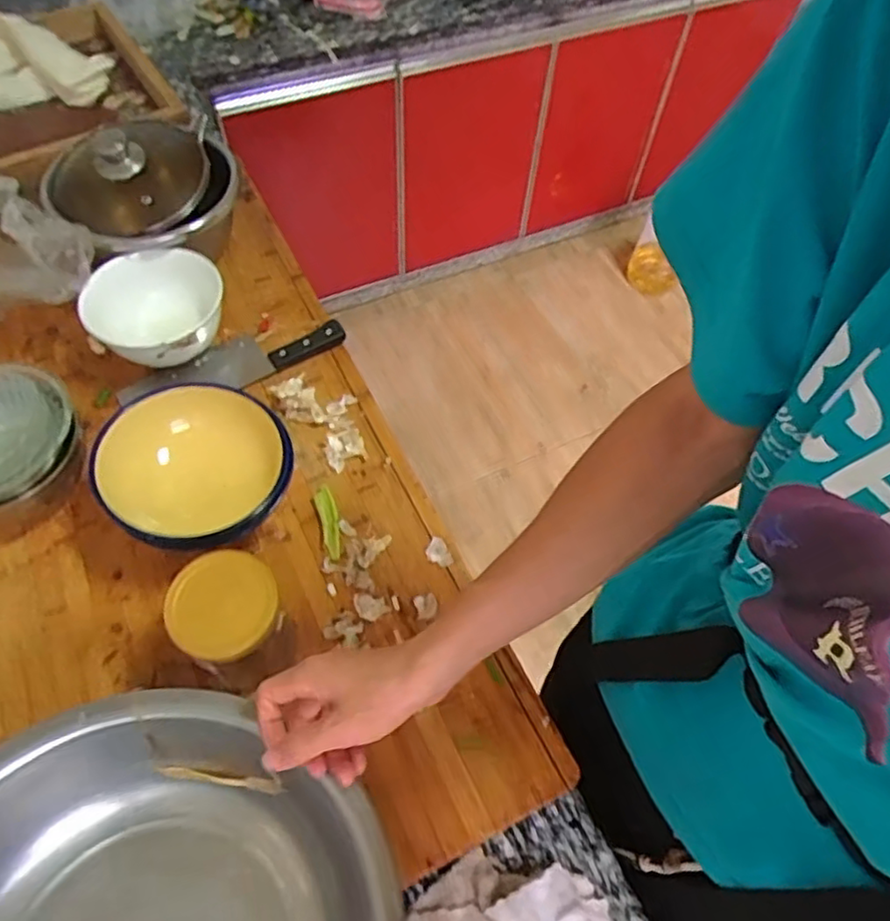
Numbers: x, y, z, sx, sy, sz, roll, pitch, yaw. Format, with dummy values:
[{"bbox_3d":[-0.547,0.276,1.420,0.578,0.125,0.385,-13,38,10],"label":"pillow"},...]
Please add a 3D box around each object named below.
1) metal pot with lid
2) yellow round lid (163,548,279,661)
[{"bbox_3d":[-0.392,-0.344,0.859,0.239,0.143,0.216,-14,60,-12],"label":"metal pot with lid"},{"bbox_3d":[-0.176,0.111,0.520,0.081,0.011,0.086,1,58,-2],"label":"yellow round lid"}]

